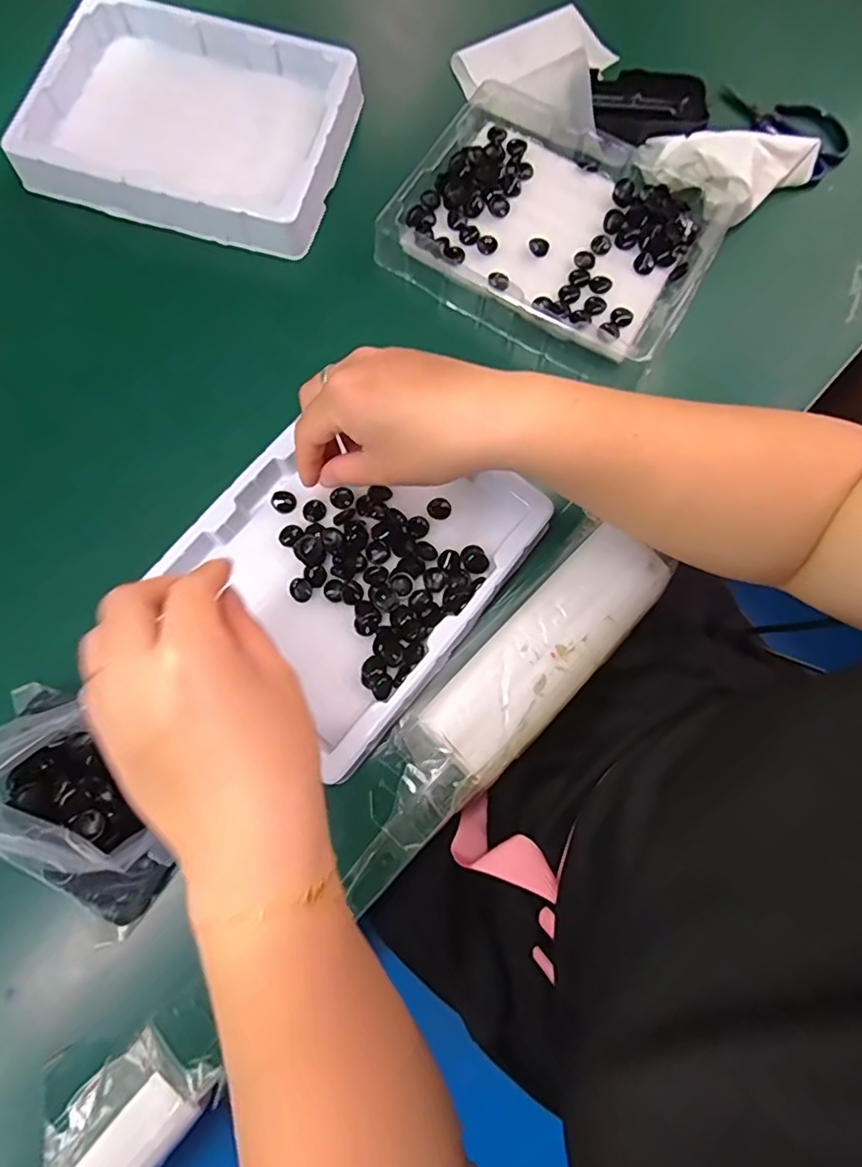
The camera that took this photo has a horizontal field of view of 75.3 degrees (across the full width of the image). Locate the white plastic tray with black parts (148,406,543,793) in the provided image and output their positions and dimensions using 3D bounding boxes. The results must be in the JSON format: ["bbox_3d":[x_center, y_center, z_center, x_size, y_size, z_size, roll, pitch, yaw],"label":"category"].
[{"bbox_3d":[-0.049,-0.018,0.357,0.169,0.028,0.198,38,79,7],"label":"white plastic tray with black parts"}]

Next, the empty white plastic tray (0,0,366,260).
[{"bbox_3d":[-0.182,-0.355,0.432,0.223,0.034,0.174,14,77,2],"label":"empty white plastic tray"}]

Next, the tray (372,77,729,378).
[{"bbox_3d":[0.093,-0.264,0.418,0.215,0.028,0.175,31,78,6],"label":"tray"}]

